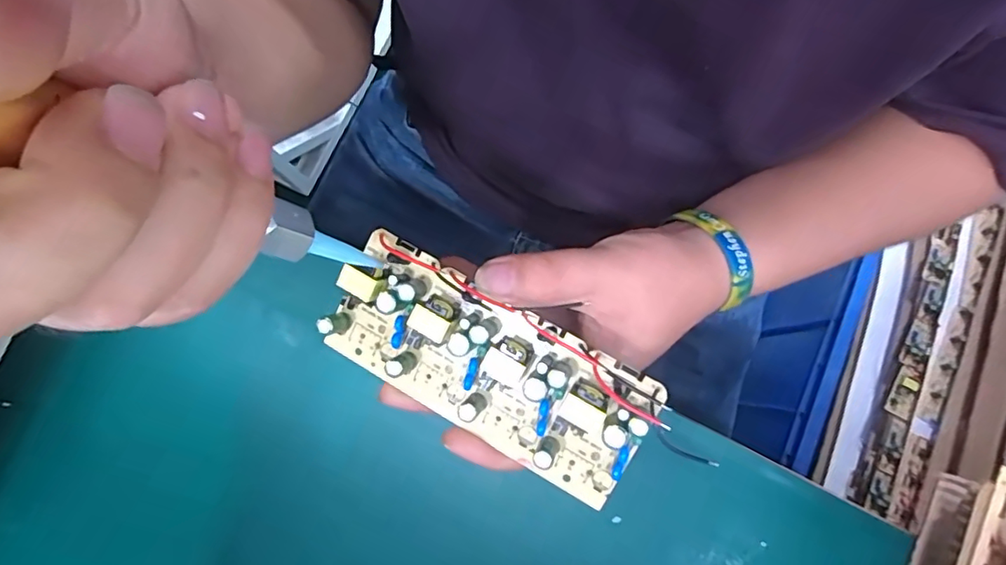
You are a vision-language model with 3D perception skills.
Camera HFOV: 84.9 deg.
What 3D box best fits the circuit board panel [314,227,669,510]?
[{"bbox_3d":[-0.010,0.035,0.224,0.137,0.015,0.057,29,102,11],"label":"circuit board panel"}]

